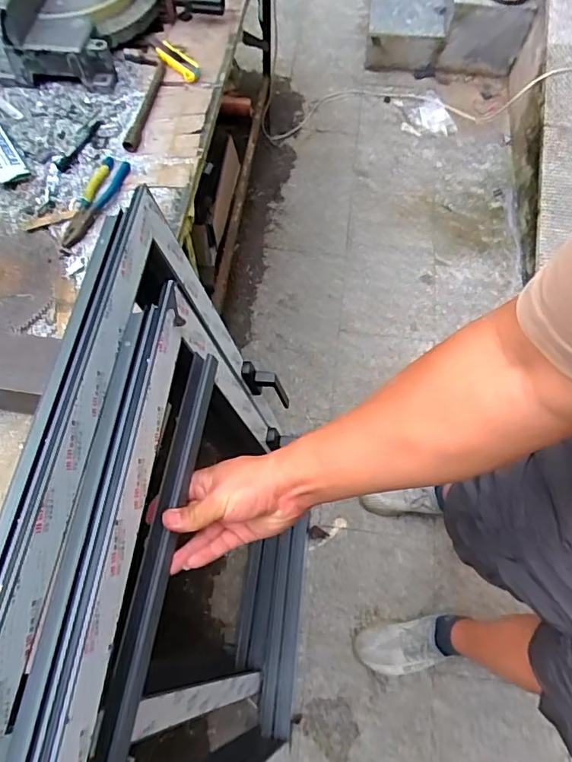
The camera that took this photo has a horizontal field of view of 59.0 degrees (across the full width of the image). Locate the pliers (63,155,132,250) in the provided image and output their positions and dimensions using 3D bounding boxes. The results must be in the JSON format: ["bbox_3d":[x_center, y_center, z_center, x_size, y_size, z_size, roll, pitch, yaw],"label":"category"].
[{"bbox_3d":[-0.331,-0.312,0.871,0.062,0.016,0.201,17,65,7],"label":"pliers"}]

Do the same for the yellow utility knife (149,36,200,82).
[{"bbox_3d":[-0.227,-0.658,1.028,0.043,0.014,0.167,-36,70,-17],"label":"yellow utility knife"}]

